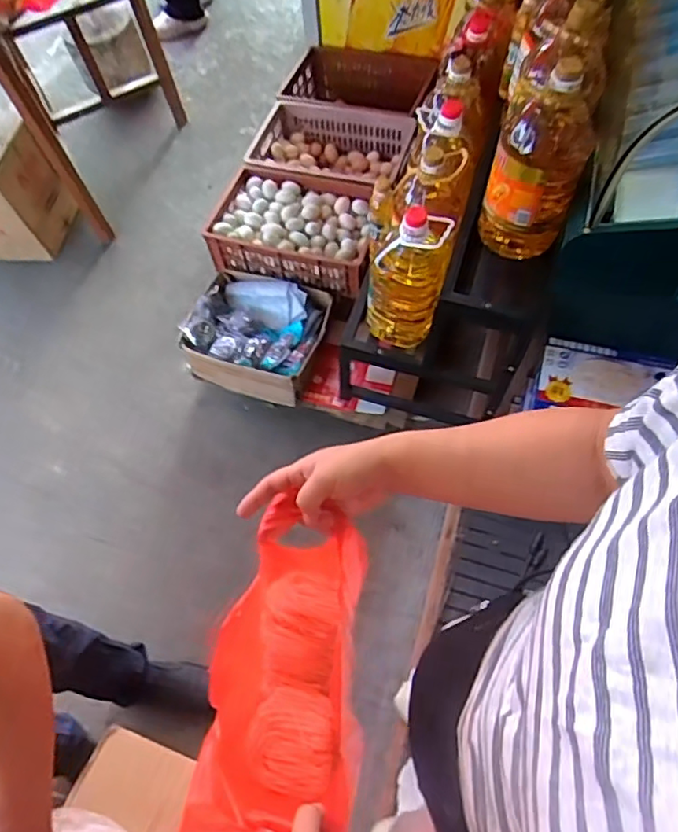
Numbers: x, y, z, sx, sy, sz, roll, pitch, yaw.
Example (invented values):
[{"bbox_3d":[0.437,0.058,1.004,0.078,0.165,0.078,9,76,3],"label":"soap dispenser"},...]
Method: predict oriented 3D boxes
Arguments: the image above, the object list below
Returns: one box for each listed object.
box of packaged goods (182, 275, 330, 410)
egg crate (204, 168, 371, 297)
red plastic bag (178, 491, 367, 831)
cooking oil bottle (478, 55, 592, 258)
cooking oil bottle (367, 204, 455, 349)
[{"bbox_3d":[-0.228,-0.226,1.639,0.358,0.148,0.312,16,63,10],"label":"box of packaged goods"},{"bbox_3d":[-0.126,-0.530,1.661,0.444,0.125,0.327,10,62,7],"label":"egg crate"},{"bbox_3d":[-0.059,0.296,0.644,0.147,0.309,0.279,8,62,6],"label":"red plastic bag"},{"bbox_3d":[0.368,-0.475,1.082,0.161,0.331,0.193,12,63,8],"label":"cooking oil bottle"},{"bbox_3d":[0.144,-0.289,1.246,0.151,0.309,0.137,12,63,8],"label":"cooking oil bottle"}]

